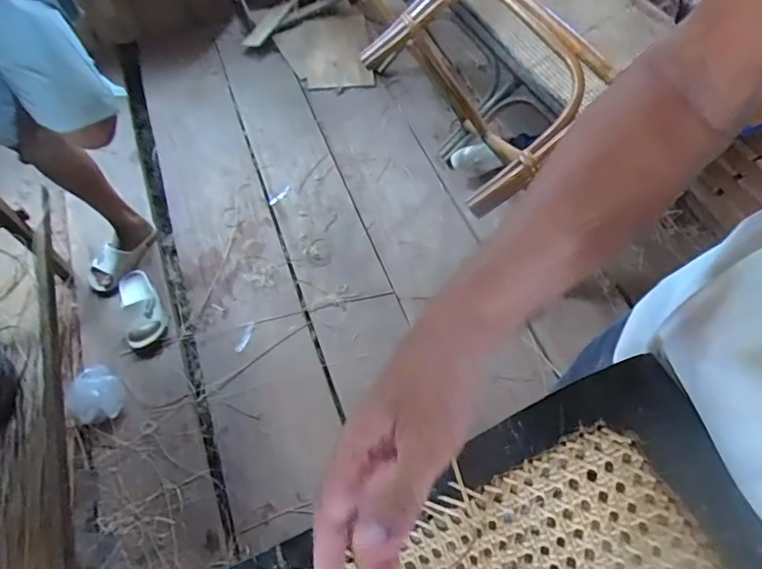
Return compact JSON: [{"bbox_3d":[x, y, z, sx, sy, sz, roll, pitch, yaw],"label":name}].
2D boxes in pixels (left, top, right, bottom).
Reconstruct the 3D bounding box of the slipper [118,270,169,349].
[{"bbox_3d":[-0.656,0.055,1.357,0.111,0.050,0.236,-24,61,-13],"label":"slipper"}]

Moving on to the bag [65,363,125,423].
[{"bbox_3d":[-0.705,0.266,1.230,0.122,0.049,0.149,-22,61,-12],"label":"bag"}]

